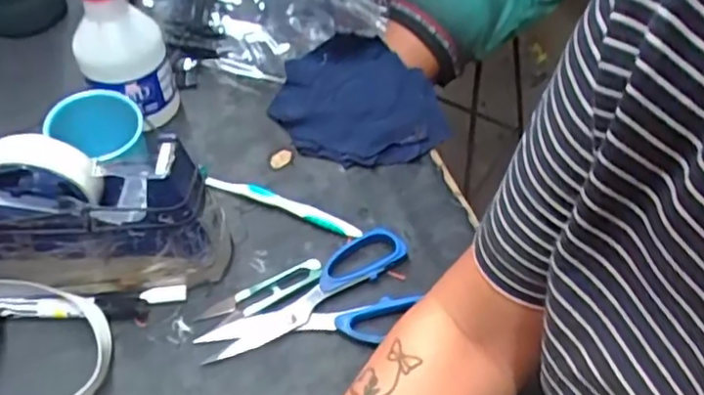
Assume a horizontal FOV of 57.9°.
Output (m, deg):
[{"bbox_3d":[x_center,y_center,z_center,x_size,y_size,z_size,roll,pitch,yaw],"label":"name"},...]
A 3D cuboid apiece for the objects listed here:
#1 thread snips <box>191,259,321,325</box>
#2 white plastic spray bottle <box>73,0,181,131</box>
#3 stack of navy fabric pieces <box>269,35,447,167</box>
[{"bbox_3d":[-0.070,0.076,0.495,0.099,0.008,0.026,-20,53,-16],"label":"thread snips"},{"bbox_3d":[-0.210,-0.147,0.560,0.076,0.184,0.083,-7,50,-6],"label":"white plastic spray bottle"},{"bbox_3d":[0.008,-0.096,0.630,0.157,0.016,0.168,-32,57,-24],"label":"stack of navy fabric pieces"}]

